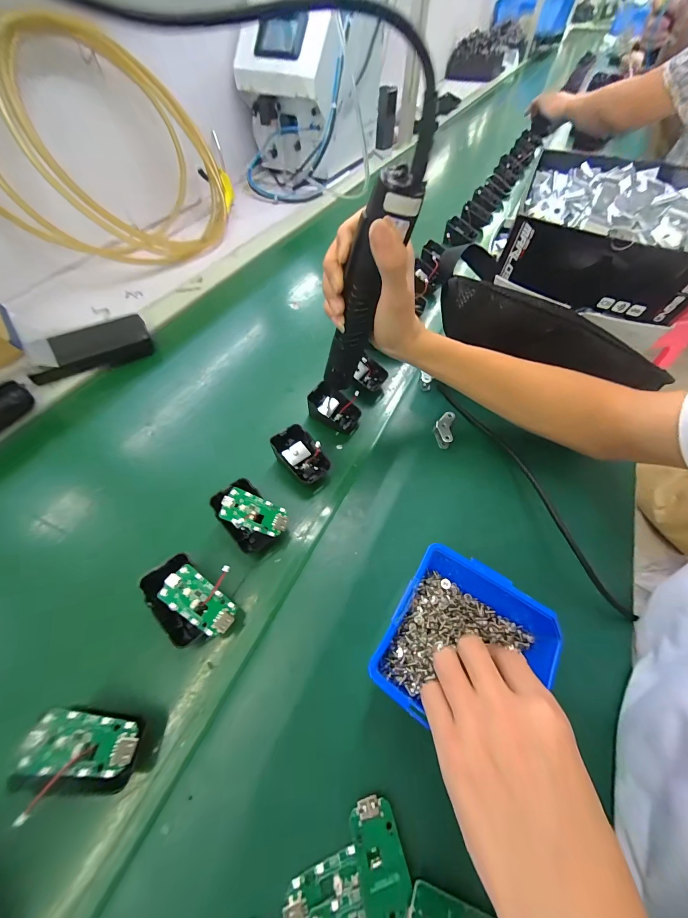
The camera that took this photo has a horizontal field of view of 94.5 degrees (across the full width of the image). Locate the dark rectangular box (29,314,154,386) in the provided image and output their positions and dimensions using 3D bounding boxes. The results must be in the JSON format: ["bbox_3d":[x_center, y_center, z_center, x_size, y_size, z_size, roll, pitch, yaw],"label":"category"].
[{"bbox_3d":[-0.367,-0.161,0.462,0.154,0.031,0.073,-33,65,-18],"label":"dark rectangular box"}]

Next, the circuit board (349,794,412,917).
[{"bbox_3d":[0.024,0.257,0.201,0.030,0.006,0.062,-11,60,-7],"label":"circuit board"}]

